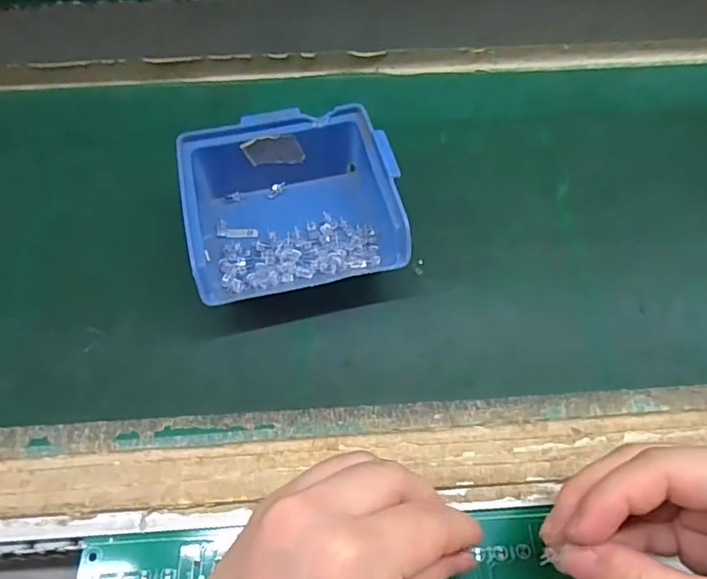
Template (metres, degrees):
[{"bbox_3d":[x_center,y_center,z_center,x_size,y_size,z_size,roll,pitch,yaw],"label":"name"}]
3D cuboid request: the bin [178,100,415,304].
[{"bbox_3d":[-0.031,-0.041,0.287,0.103,0.050,0.093,-13,62,-7],"label":"bin"}]

